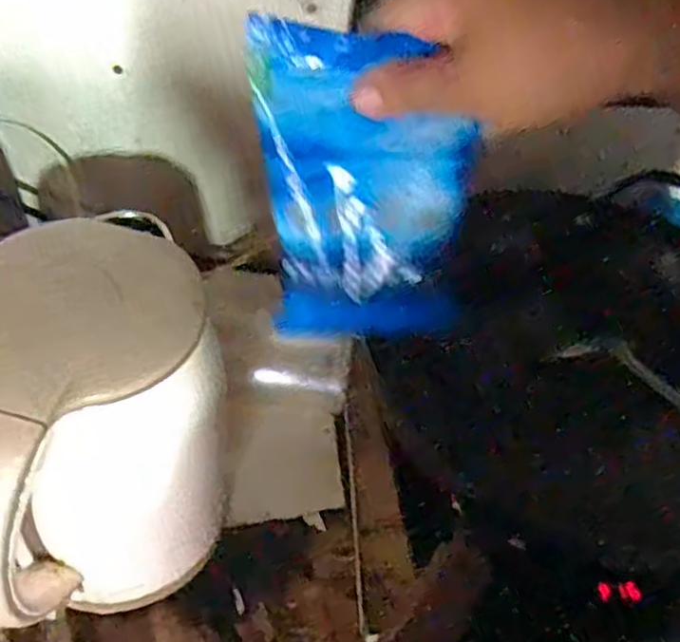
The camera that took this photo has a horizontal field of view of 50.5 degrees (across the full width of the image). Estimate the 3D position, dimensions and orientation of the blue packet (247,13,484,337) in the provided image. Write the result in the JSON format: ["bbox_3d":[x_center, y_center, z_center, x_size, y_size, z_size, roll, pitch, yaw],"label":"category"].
[{"bbox_3d":[0.012,-0.055,0.318,0.089,0.142,0.012,-3,29,1],"label":"blue packet"}]

